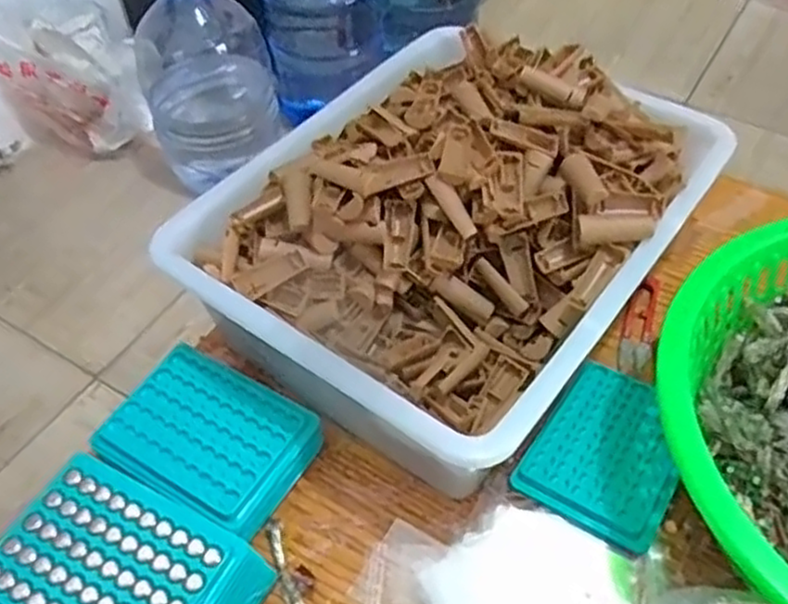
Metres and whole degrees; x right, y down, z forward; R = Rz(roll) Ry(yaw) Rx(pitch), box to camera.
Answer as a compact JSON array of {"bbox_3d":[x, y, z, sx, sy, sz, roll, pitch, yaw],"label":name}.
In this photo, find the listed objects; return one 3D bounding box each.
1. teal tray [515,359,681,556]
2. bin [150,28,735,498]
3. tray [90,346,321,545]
[{"bbox_3d":[0.150,0.098,0.501,0.092,0.014,0.126,27,56,21],"label":"teal tray"},{"bbox_3d":[0.047,-0.059,0.547,0.275,0.135,0.335,31,58,24],"label":"bin"},{"bbox_3d":[-0.128,0.096,0.507,0.132,0.038,0.100,27,56,21],"label":"tray"}]

